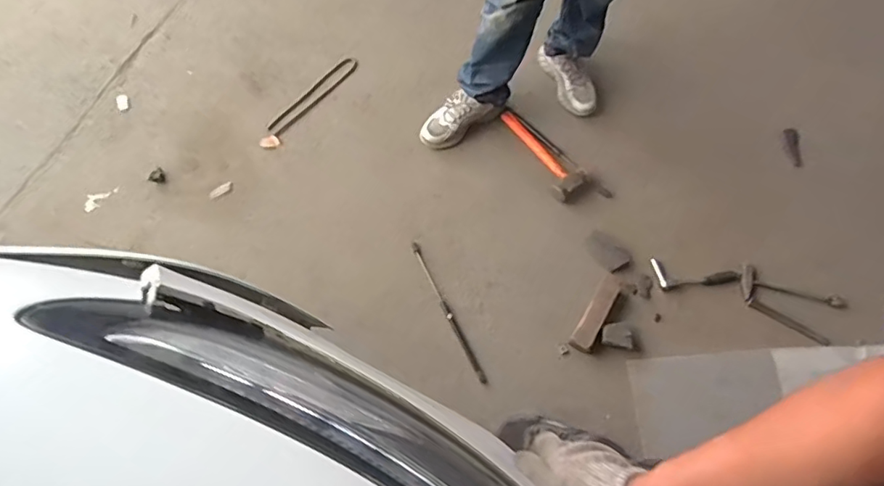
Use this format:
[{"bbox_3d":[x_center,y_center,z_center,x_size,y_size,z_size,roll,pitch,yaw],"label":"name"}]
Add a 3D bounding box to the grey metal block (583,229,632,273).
[{"bbox_3d":[0.428,0.022,1.375,0.122,0.048,0.066,34,71,13],"label":"grey metal block"}]

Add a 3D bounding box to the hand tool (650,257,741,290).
[{"bbox_3d":[0.649,0.093,1.368,0.220,0.024,0.073,8,67,3],"label":"hand tool"}]

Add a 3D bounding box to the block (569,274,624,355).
[{"bbox_3d":[0.382,0.167,1.299,0.058,0.031,0.219,29,70,11],"label":"block"}]

